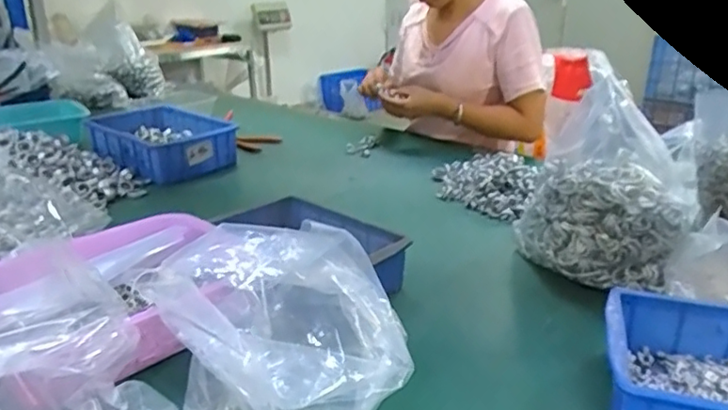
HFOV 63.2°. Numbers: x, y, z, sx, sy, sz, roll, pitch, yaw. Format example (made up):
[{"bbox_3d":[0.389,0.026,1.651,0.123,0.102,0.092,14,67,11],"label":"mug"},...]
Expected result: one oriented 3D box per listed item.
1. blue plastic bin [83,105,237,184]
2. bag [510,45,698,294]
[{"bbox_3d":[-0.443,-0.130,1.263,0.323,0.097,0.210,16,27,36],"label":"blue plastic bin"},{"bbox_3d":[0.317,-0.034,0.785,0.183,0.233,0.175,6,22,16],"label":"bag"}]

